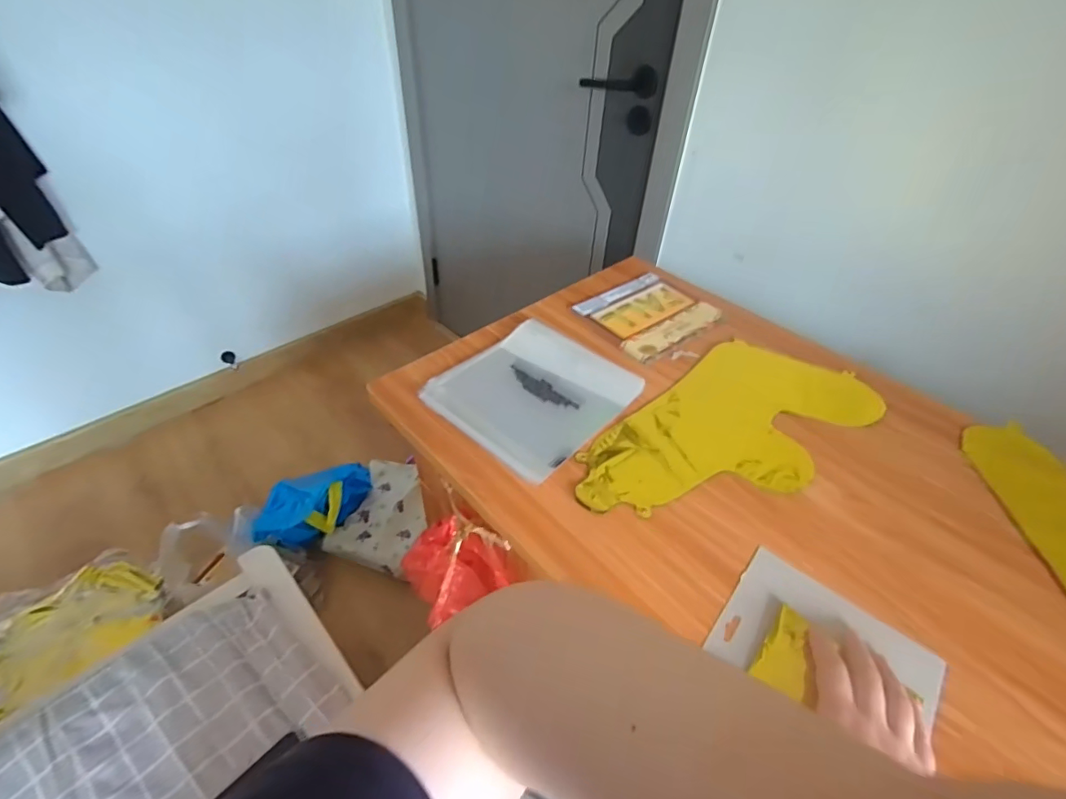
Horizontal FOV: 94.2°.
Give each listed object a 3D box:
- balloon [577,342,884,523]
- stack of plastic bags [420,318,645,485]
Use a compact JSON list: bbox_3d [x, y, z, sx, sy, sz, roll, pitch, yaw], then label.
[{"bbox_3d":[0.235,0.035,0.597,0.397,0.020,0.192,-29,52,-28],"label":"balloon"},{"bbox_3d":[0.002,-0.012,0.632,0.199,0.017,0.216,33,52,27],"label":"stack of plastic bags"}]

